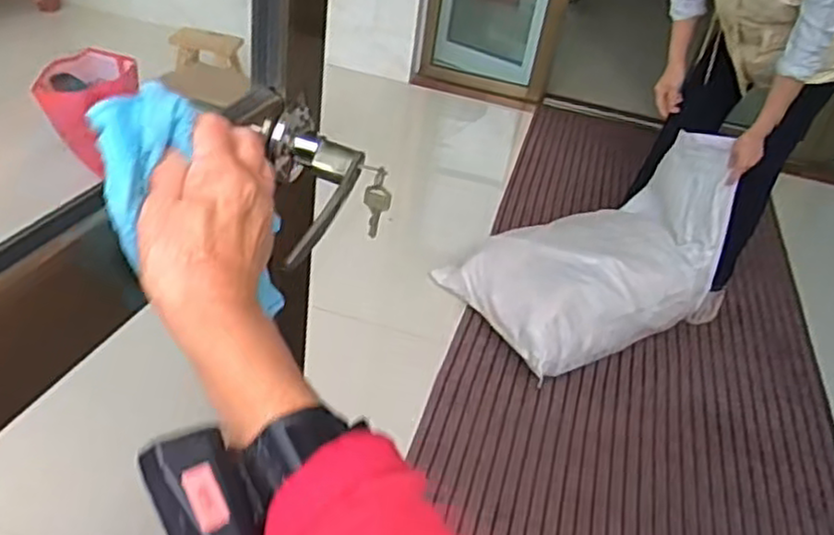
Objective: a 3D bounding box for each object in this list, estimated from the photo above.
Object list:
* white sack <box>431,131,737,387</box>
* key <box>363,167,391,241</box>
[{"bbox_3d":[0.481,-0.080,1.916,0.655,0.492,0.468,-16,43,-29],"label":"white sack"},{"bbox_3d":[-0.032,-0.054,0.583,0.021,0.063,0.010,5,37,-4],"label":"key"}]

